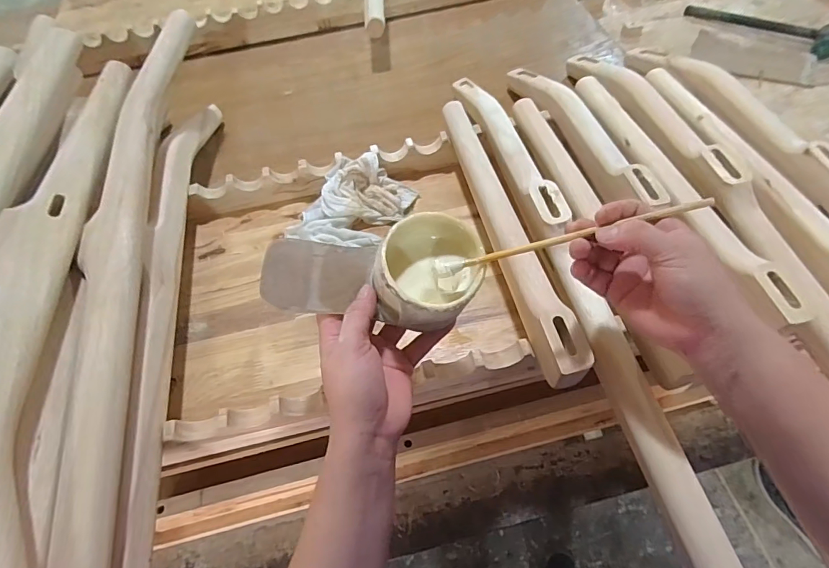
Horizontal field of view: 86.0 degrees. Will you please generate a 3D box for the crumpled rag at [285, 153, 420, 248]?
[{"bbox_3d":[-0.080,-0.106,0.594,0.129,0.059,0.175,29,64,21],"label":"crumpled rag"}]

